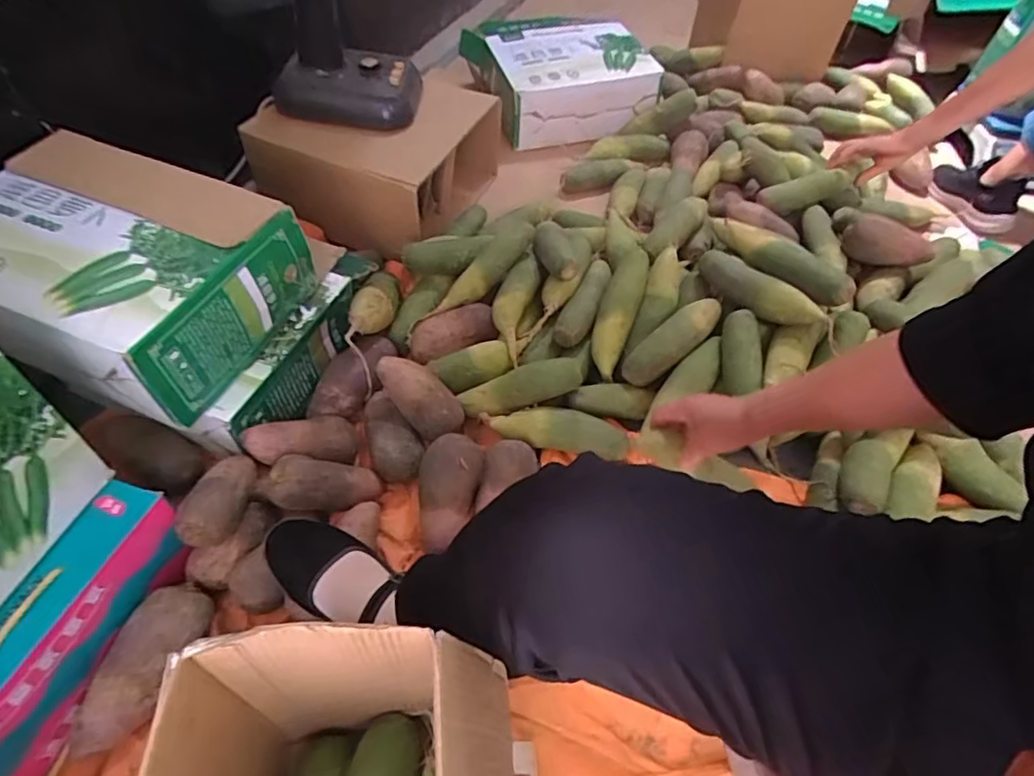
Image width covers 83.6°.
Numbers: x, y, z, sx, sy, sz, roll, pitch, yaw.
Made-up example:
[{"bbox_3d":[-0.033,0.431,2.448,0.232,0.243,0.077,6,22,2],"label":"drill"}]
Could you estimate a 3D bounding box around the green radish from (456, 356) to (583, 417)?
[{"bbox_3d":[0.004,0.000,0.818,0.177,0.046,0.049,-18,53,7],"label":"green radish"}]

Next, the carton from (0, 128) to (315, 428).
[{"bbox_3d":[-0.482,-0.141,0.699,0.347,0.137,0.254,19,53,11],"label":"carton"}]

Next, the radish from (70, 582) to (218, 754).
[{"bbox_3d":[-0.380,0.281,0.592,0.071,0.065,0.158,24,54,14],"label":"radish"}]

